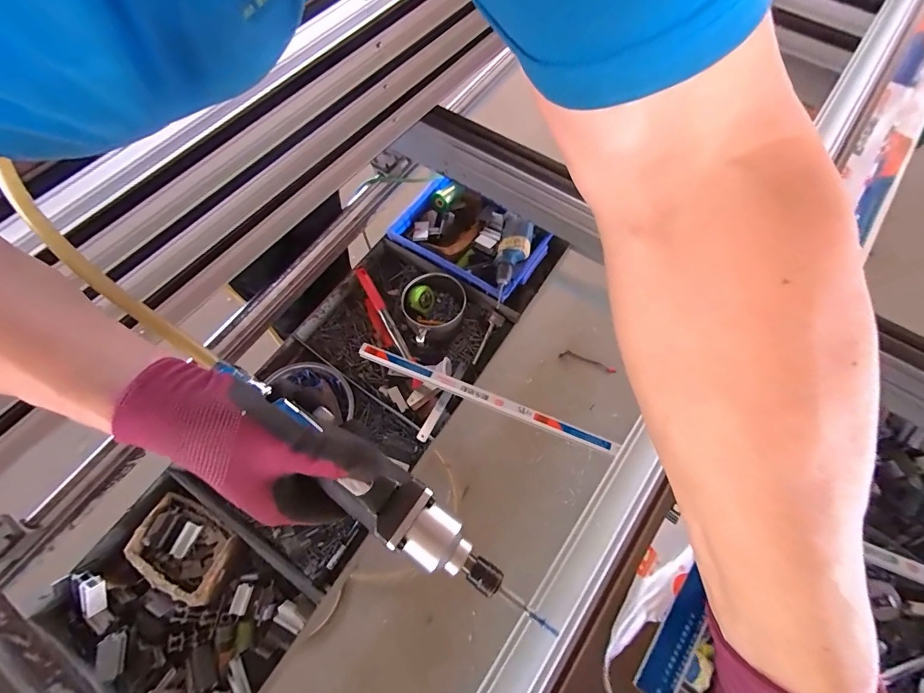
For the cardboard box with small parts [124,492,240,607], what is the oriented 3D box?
[{"bbox_3d":[-0.506,0.364,0.718,0.195,0.054,0.121,32,72,13],"label":"cardboard box with small parts"}]

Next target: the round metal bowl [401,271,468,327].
[{"bbox_3d":[-0.065,-0.096,0.934,0.144,0.088,0.128,-28,70,-10],"label":"round metal bowl"}]

